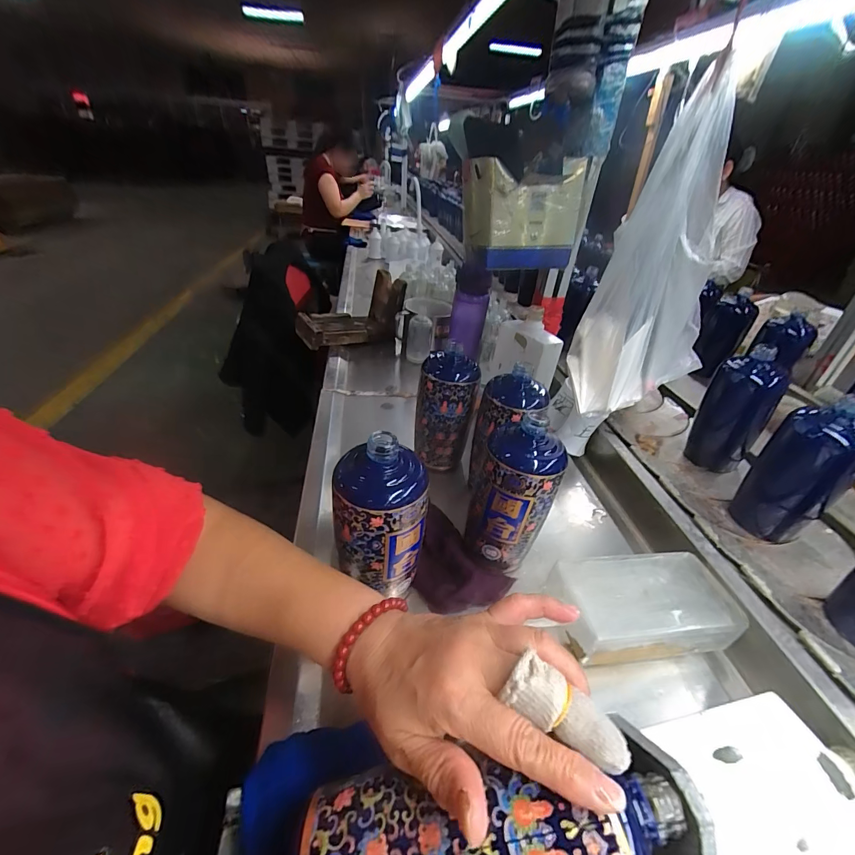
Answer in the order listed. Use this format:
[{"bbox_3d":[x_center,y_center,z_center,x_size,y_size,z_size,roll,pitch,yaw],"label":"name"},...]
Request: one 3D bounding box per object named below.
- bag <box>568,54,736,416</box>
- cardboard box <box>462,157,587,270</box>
[{"bbox_3d":[0.264,-0.170,0.438,0.165,0.300,0.069,-15,39,-24],"label":"bag"},{"bbox_3d":[0.133,-0.313,0.579,0.155,0.127,0.103,-8,37,-16],"label":"cardboard box"}]

